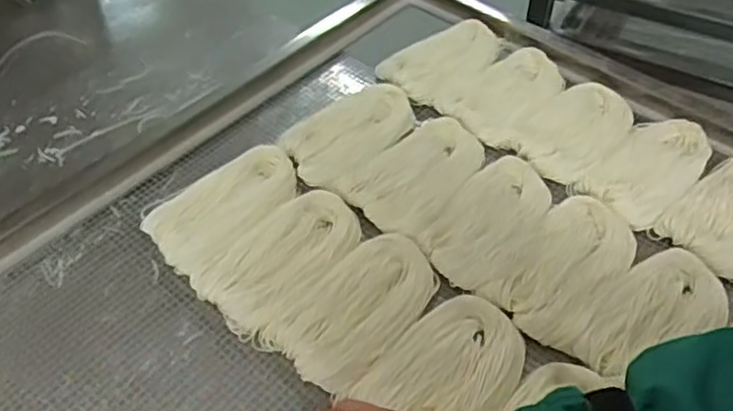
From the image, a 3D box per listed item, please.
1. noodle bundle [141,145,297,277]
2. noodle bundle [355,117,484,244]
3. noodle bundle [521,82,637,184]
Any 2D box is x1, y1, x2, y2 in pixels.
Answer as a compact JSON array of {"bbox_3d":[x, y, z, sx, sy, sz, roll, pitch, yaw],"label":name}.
[{"bbox_3d":[-0.119,0.000,0.600,0.139,0.020,0.076,-36,57,-27],"label":"noodle bundle"},{"bbox_3d":[0.048,-0.029,0.631,0.084,0.020,0.142,25,53,22],"label":"noodle bundle"},{"bbox_3d":[0.206,-0.076,0.669,0.077,0.018,0.149,26,54,23],"label":"noodle bundle"}]

